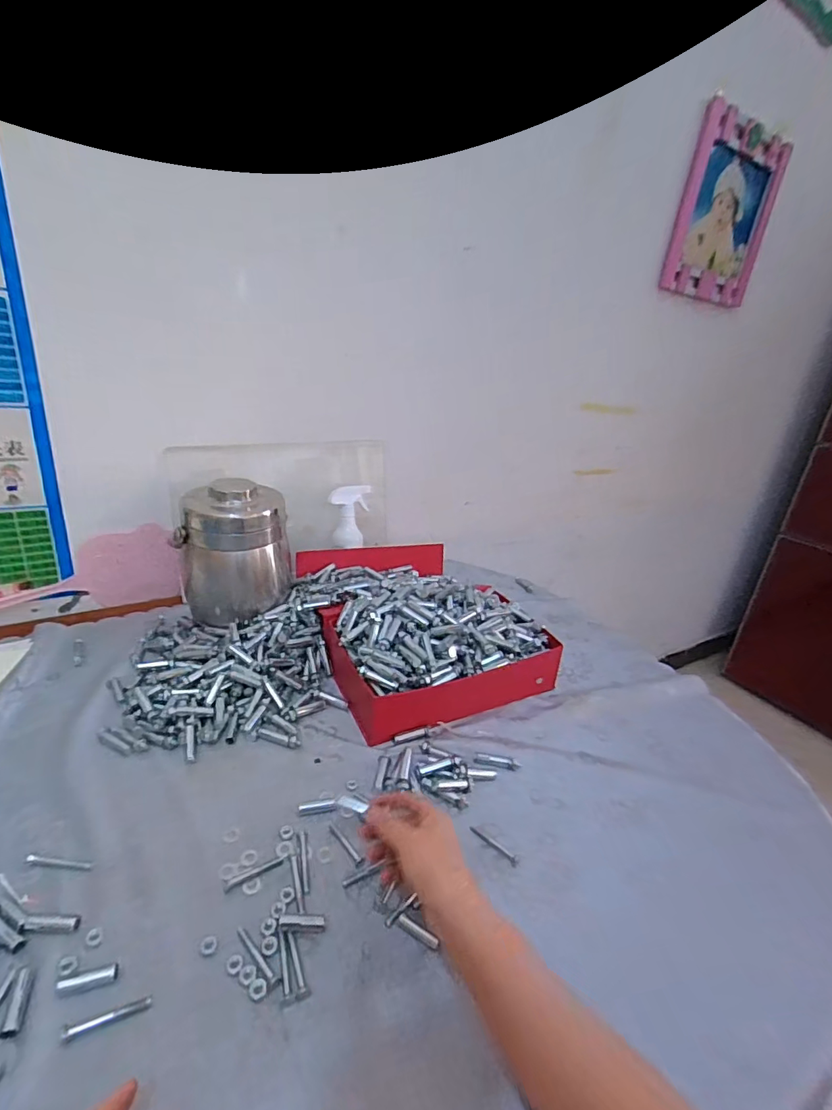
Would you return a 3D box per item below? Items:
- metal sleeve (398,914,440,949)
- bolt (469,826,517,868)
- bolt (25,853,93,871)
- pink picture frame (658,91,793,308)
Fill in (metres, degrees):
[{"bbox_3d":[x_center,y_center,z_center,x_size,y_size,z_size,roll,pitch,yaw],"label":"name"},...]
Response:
[{"bbox_3d":[0.002,0.325,0.428,0.039,0.006,0.010,21,29,29],"label":"metal sleeve"},{"bbox_3d":[0.081,0.296,0.510,0.056,0.005,0.012,27,32,36],"label":"bolt"},{"bbox_3d":[-0.328,0.282,0.456,0.061,0.006,0.008,6,25,0],"label":"bolt"},{"bbox_3d":[0.743,-0.810,1.183,0.360,0.362,0.038,-10,28,-26],"label":"pink picture frame"}]

